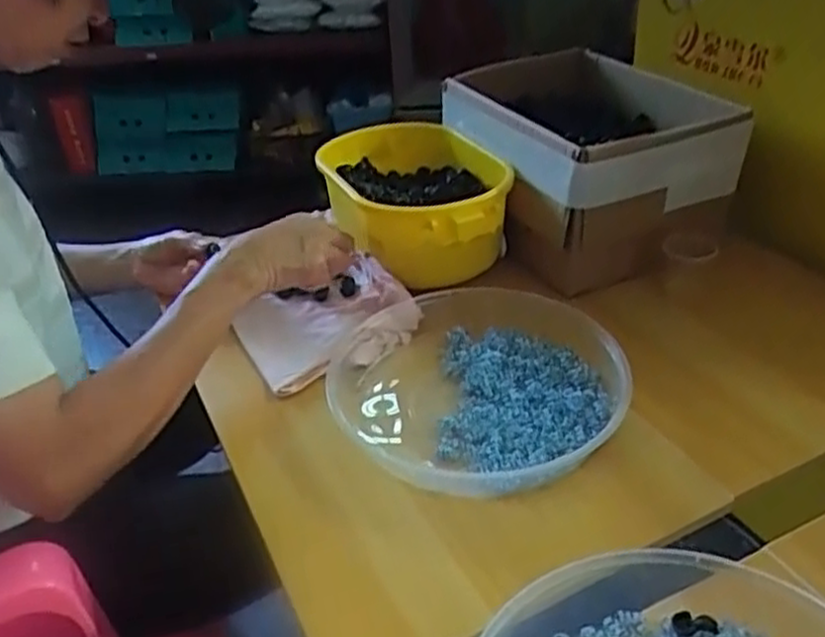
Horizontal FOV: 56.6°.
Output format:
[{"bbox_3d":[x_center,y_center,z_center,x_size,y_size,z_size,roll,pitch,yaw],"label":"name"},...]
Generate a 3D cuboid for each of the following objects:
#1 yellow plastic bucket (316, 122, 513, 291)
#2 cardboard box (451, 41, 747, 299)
[{"bbox_3d":[-0.001,-0.136,0.846,0.181,0.098,0.279,-11,35,-9],"label":"yellow plastic bucket"},{"bbox_3d":[0.191,-0.176,0.836,0.232,0.143,0.300,-14,35,-14],"label":"cardboard box"}]

